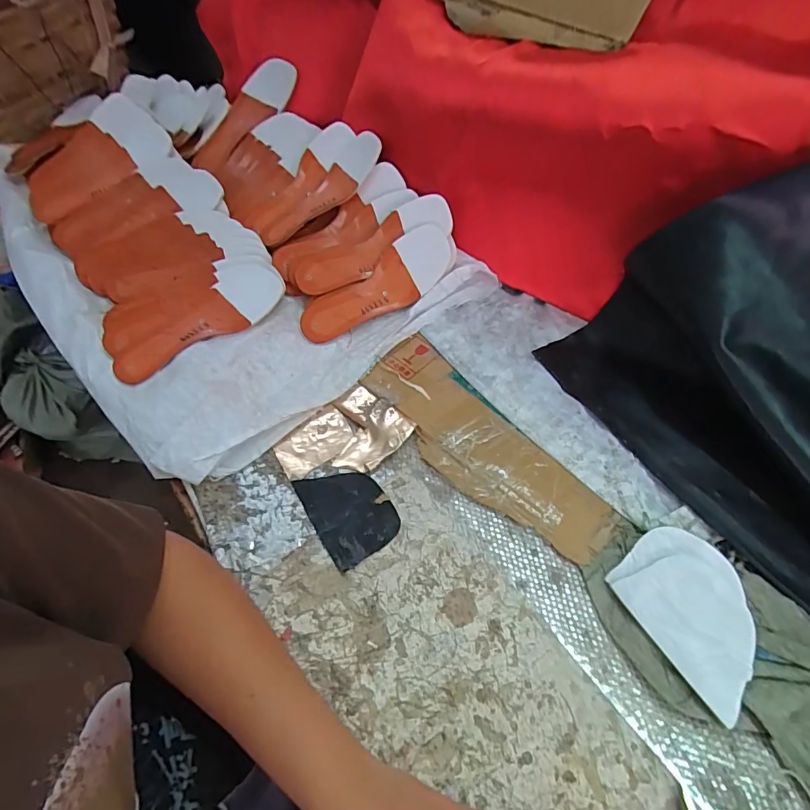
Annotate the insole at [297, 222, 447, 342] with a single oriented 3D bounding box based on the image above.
[{"bbox_3d":[-0.035,-0.158,0.645,0.227,0.016,0.079,-36,84,-6],"label":"insole"}]

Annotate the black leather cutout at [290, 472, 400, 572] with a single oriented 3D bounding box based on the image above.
[{"bbox_3d":[-0.059,0.108,0.495,0.077,0.004,0.109,-28,57,-21],"label":"black leather cutout"}]

